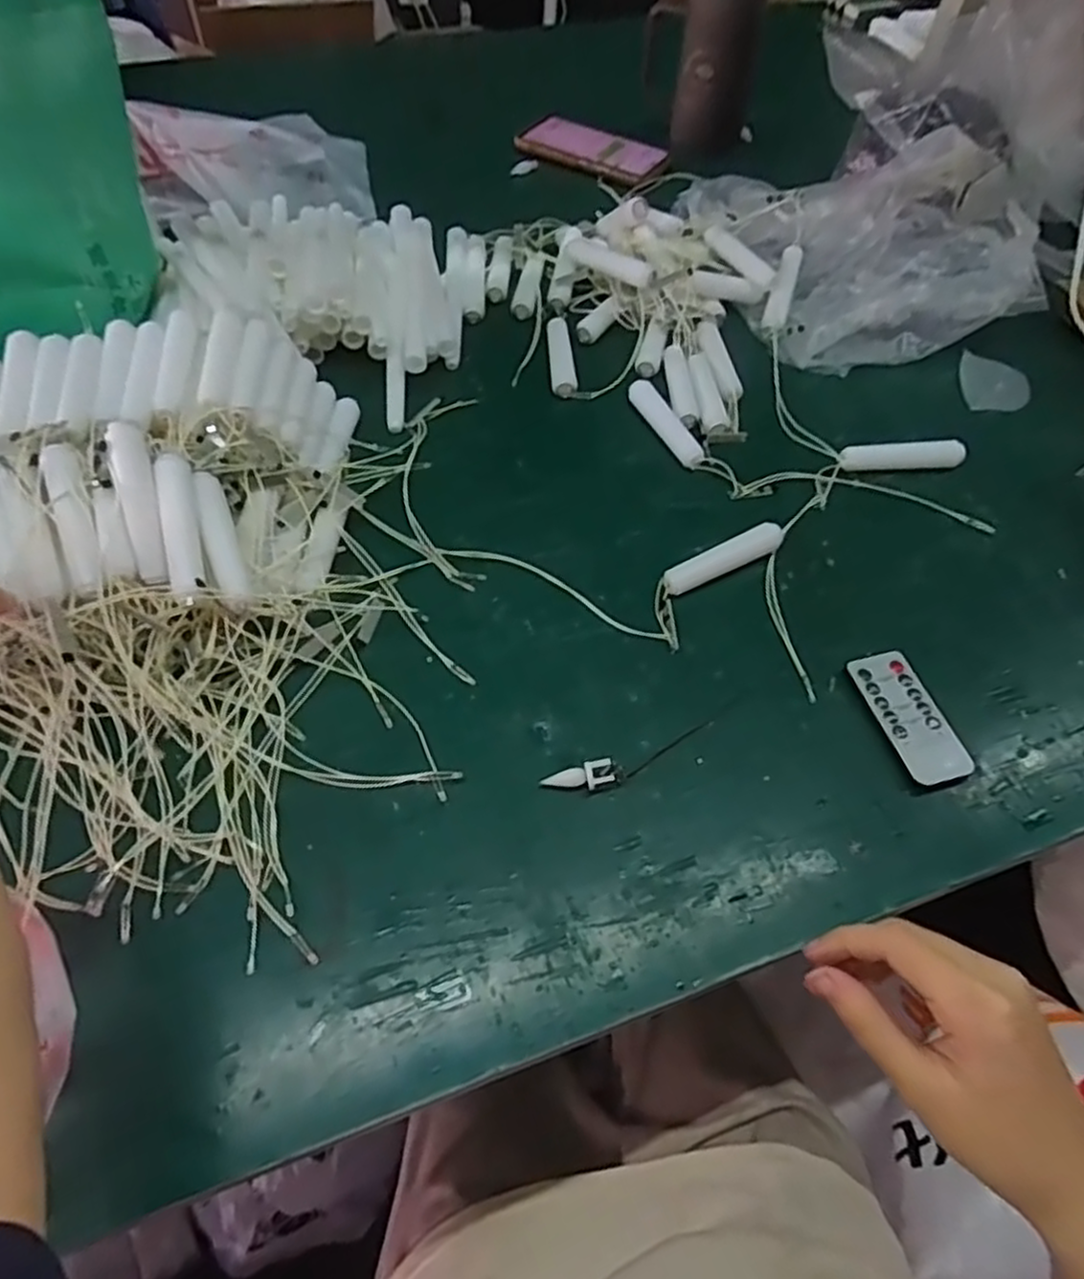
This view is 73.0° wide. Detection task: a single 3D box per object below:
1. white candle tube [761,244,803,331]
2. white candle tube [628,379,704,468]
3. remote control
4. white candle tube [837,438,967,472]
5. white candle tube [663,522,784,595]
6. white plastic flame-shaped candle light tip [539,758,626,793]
[{"bbox_3d":[0.211,-0.309,0.637,0.018,0.019,0.093,17,76,8],"label":"white candle tube"},{"bbox_3d":[0.093,-0.165,0.554,0.018,0.014,0.092,-20,60,-16],"label":"white candle tube"},{"bbox_3d":[0.213,0.044,0.424,0.039,0.007,0.083,-11,57,-10],"label":"remote control"},{"bbox_3d":[0.267,-0.136,0.543,0.092,0.018,0.016,-2,56,-5],"label":"white candle tube"},{"bbox_3d":[0.121,-0.054,0.482,0.094,0.015,0.019,-23,60,-17],"label":"white candle tube"},{"bbox_3d":[0.024,0.074,0.393,0.044,0.012,0.014,-11,58,-11],"label":"white plastic flame-shaped candle light tip"}]

